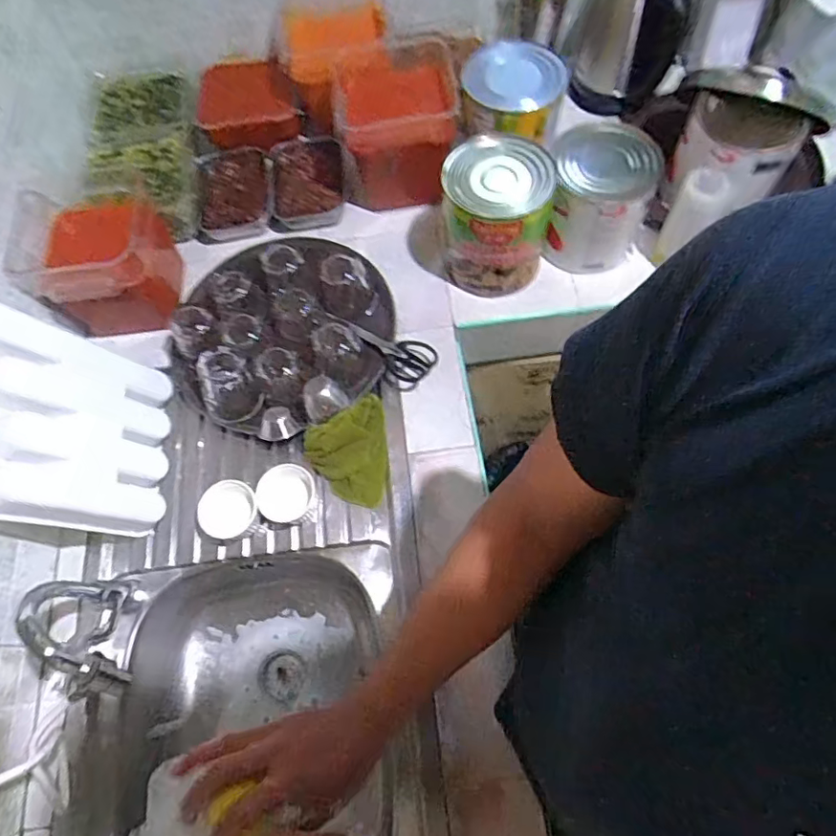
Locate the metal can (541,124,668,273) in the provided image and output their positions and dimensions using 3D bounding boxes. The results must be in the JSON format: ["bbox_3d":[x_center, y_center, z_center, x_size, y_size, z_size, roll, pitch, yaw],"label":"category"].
[{"bbox_3d":[0.273,-0.334,0.840,0.143,0.148,0.155,8,68,7],"label":"metal can"}]

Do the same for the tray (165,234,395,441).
[{"bbox_3d":[-0.212,-0.145,0.838,0.328,0.094,0.333,-1,67,3],"label":"tray"}]

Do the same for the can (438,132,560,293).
[{"bbox_3d":[0.115,-0.300,0.827,0.154,0.169,0.158,2,67,4],"label":"can"}]

